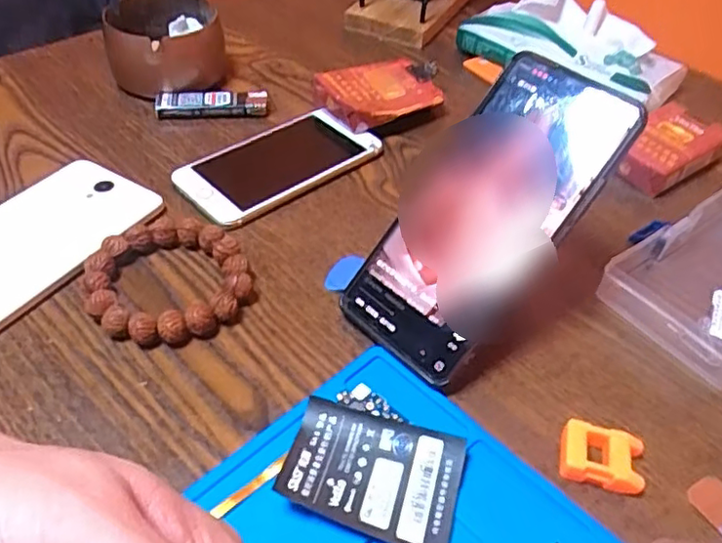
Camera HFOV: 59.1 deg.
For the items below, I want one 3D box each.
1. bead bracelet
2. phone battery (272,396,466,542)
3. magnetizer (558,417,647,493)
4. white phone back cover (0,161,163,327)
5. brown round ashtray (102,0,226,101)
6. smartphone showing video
[{"bbox_3d":[-0.104,0.003,0.344,0.082,0.016,0.082,2,45,-2],"label":"bead bracelet"},{"bbox_3d":[0.005,0.084,0.268,0.072,0.008,0.051,14,48,8],"label":"phone battery"},{"bbox_3d":[0.106,0.083,0.284,0.037,0.015,0.025,14,46,10],"label":"magnetizer"},{"bbox_3d":[-0.188,-0.013,0.357,0.078,0.013,0.150,30,51,23],"label":"white phone back cover"},{"bbox_3d":[-0.151,-0.177,0.491,0.082,0.050,0.083,2,45,-2],"label":"brown round ashtray"},{"bbox_3d":[0.063,-0.027,0.319,0.071,0.018,0.161,41,96,30],"label":"smartphone showing video"}]

